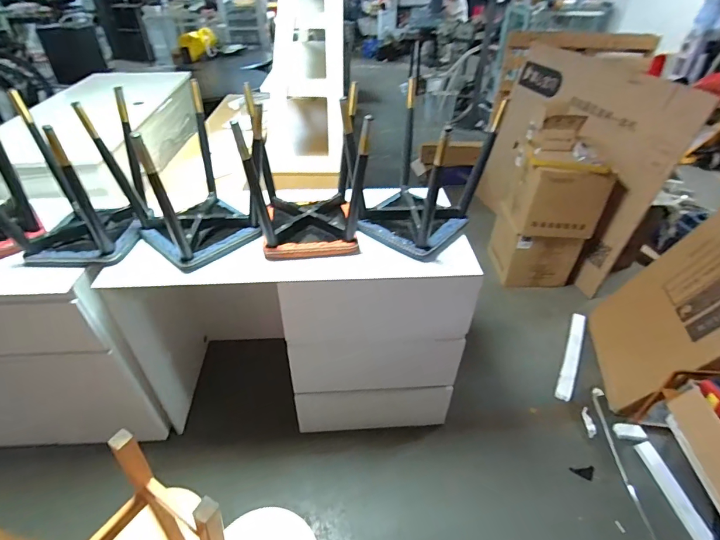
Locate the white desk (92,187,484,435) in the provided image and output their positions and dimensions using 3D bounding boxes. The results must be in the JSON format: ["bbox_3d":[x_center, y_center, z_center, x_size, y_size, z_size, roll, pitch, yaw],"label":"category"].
[{"bbox_3d":[-0.243,0.171,1.633,1.224,0.830,0.638,0,39,0],"label":"white desk"}]

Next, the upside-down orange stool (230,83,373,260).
[{"bbox_3d":[-0.164,-0.268,1.212,0.342,0.399,0.310,-5,39,-6],"label":"upside-down orange stool"}]

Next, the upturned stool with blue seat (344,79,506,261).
[{"bbox_3d":[0.173,-0.332,1.290,0.420,0.409,0.373,32,49,33],"label":"upturned stool with blue seat"}]

